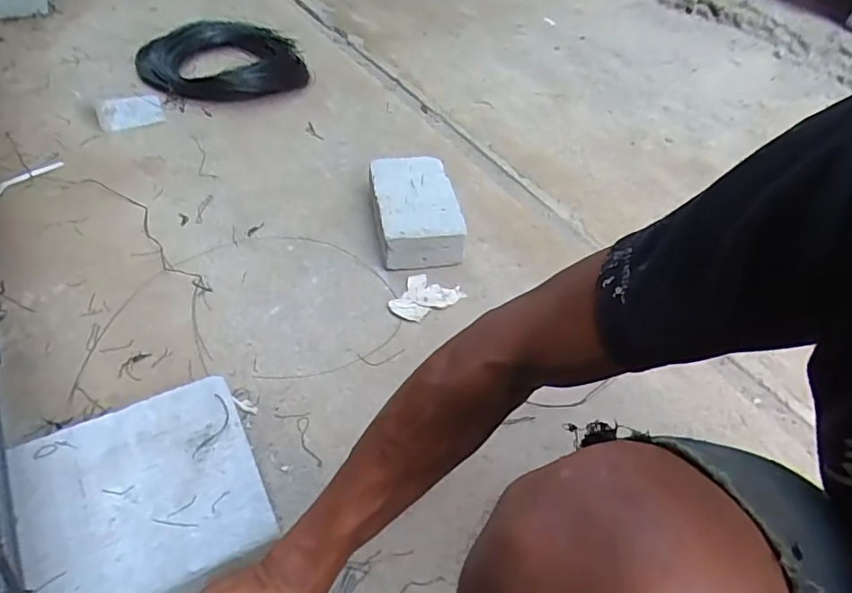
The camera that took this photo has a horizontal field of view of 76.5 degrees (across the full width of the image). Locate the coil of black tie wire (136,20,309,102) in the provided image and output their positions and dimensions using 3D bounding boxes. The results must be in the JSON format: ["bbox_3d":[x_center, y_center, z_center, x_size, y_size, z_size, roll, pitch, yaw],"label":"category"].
[{"bbox_3d":[-0.442,-0.513,1.190,0.330,0.071,0.264,10,47,3],"label":"coil of black tie wire"}]

